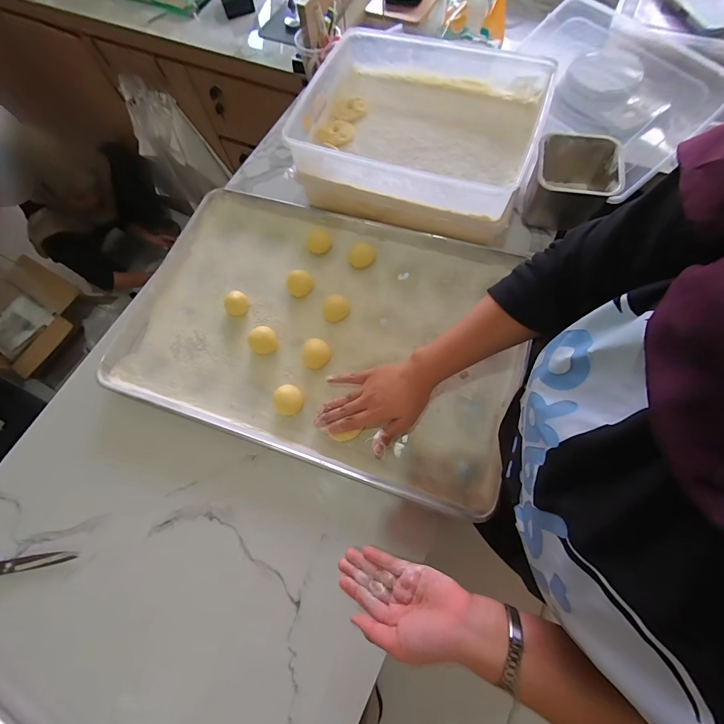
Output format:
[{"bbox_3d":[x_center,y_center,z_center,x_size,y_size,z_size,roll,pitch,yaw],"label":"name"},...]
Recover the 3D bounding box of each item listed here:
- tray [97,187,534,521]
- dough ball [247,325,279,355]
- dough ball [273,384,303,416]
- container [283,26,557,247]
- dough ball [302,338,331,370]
[{"bbox_3d":[-0.063,-0.063,0.523,0.599,0.033,0.396,17,72,8],"label":"tray"},{"bbox_3d":[-0.154,-0.033,0.514,0.042,0.026,0.040,-1,71,2],"label":"dough ball"},{"bbox_3d":[-0.106,0.055,0.477,0.039,0.033,0.041,-1,71,2],"label":"dough ball"},{"bbox_3d":[0.093,-0.382,0.570,0.368,0.125,0.296,18,72,8],"label":"container"},{"bbox_3d":[-0.071,-0.012,0.505,0.041,0.021,0.042,-1,71,2],"label":"dough ball"}]

